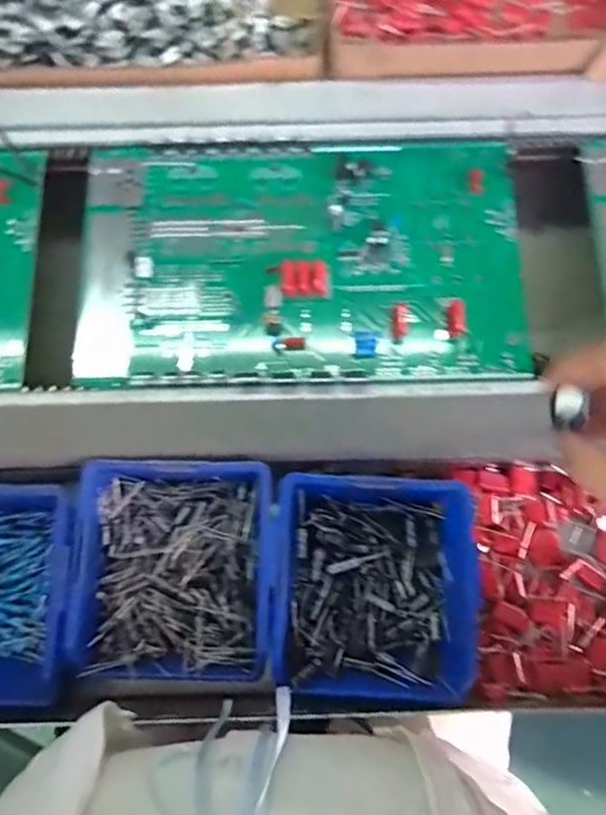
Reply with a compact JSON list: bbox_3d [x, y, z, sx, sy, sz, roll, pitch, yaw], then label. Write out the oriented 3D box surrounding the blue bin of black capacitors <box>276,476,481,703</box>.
[{"bbox_3d":[0.044,0.112,0.367,0.119,0.042,0.129,2,79,0],"label":"blue bin of black capacitors"}]

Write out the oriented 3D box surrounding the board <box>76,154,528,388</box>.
[{"bbox_3d":[-0.001,-0.102,0.405,0.302,0.016,0.174,0,79,0],"label":"board"}]

